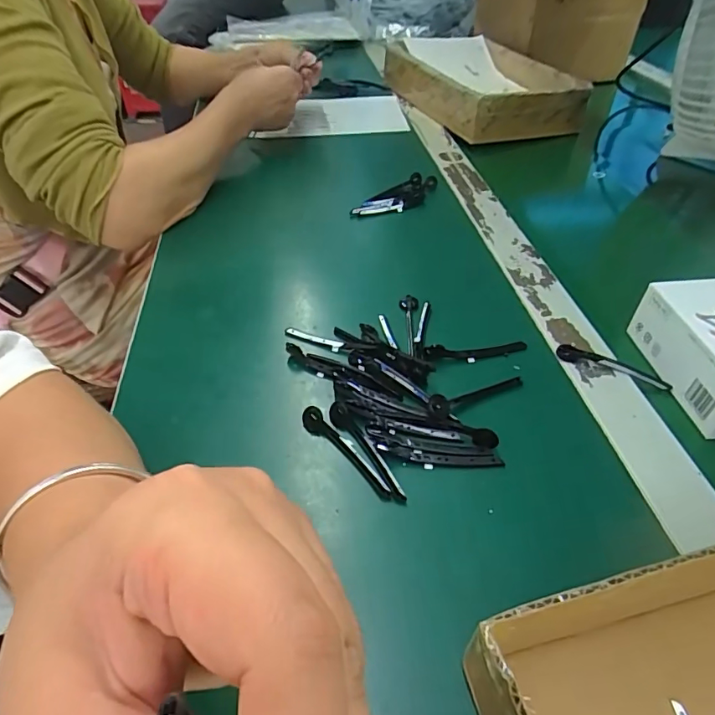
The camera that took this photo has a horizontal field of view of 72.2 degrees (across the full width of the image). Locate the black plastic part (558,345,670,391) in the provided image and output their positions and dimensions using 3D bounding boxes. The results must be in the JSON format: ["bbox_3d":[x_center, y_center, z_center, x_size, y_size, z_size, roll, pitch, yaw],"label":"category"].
[{"bbox_3d":[0.174,0.006,0.332,0.073,0.008,0.013,23,49,21],"label":"black plastic part"}]

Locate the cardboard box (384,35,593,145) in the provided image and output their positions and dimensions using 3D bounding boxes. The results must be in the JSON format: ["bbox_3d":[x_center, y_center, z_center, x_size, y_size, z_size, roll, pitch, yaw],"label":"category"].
[{"bbox_3d":[0.170,-0.389,0.694,0.198,0.059,0.271,-19,48,-19],"label":"cardboard box"}]

